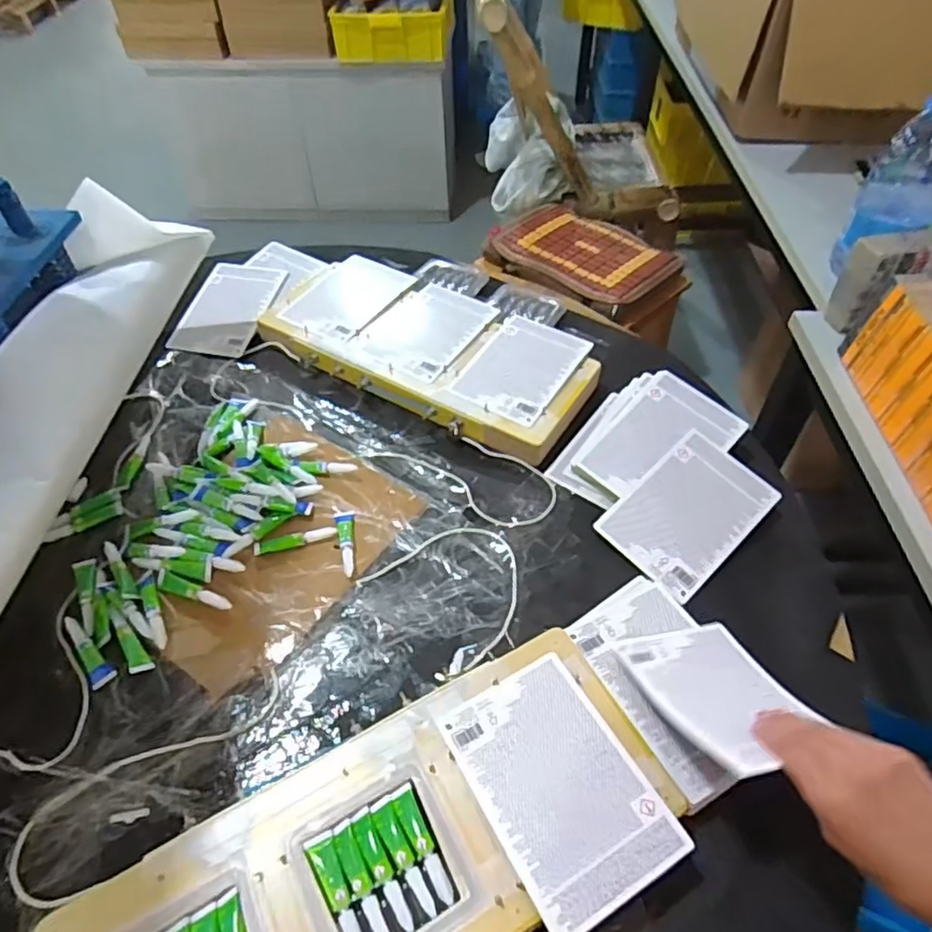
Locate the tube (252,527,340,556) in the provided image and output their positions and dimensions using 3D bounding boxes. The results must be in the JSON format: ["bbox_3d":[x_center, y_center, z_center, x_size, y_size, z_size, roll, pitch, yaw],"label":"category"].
[{"bbox_3d":[-0.172,0.075,0.644,0.081,0.007,0.015,-14,51,-11],"label":"tube"}]

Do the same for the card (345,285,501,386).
[{"bbox_3d":[-0.050,-0.179,0.833,0.135,0.008,0.183,24,54,20],"label":"card"}]

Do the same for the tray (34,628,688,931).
[{"bbox_3d":[-0.060,0.286,0.456,0.424,0.038,0.166,-25,53,-19],"label":"tray"}]

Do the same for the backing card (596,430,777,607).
[{"bbox_3d":[0.231,0.045,0.660,0.168,0.007,0.113,-40,66,-17],"label":"backing card"}]

